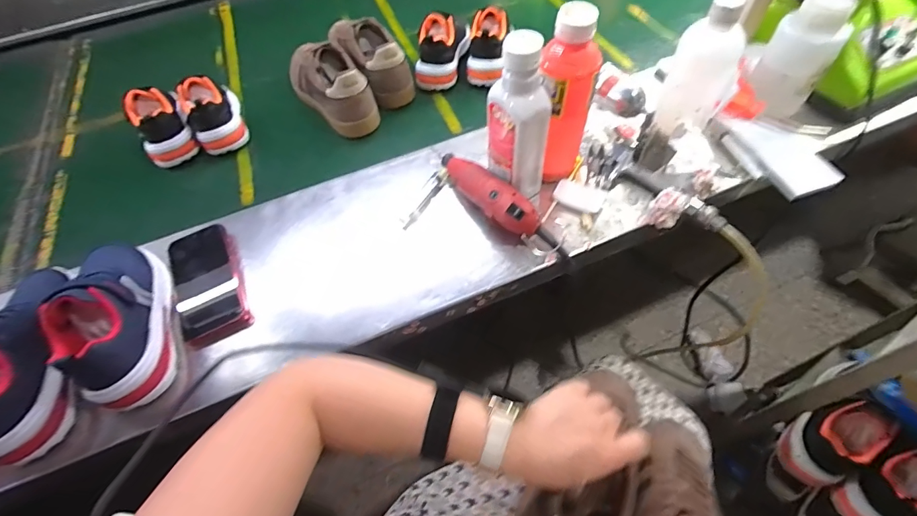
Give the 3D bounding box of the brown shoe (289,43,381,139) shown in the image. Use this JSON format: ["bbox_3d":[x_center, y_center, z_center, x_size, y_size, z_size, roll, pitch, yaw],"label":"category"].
[{"bbox_3d":[-0.228,-0.305,0.724,0.087,0.108,0.227,-35,62,-17],"label":"brown shoe"}]

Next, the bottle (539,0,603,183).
[{"bbox_3d":[0.128,-0.181,0.510,0.062,0.207,0.056,-23,59,-10],"label":"bottle"}]

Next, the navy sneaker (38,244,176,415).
[{"bbox_3d":[-0.378,0.052,0.454,0.083,0.088,0.210,-22,59,-10],"label":"navy sneaker"}]

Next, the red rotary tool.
[{"bbox_3d":[0.048,-0.072,0.538,0.045,0.054,0.226,-33,62,-16],"label":"red rotary tool"}]

